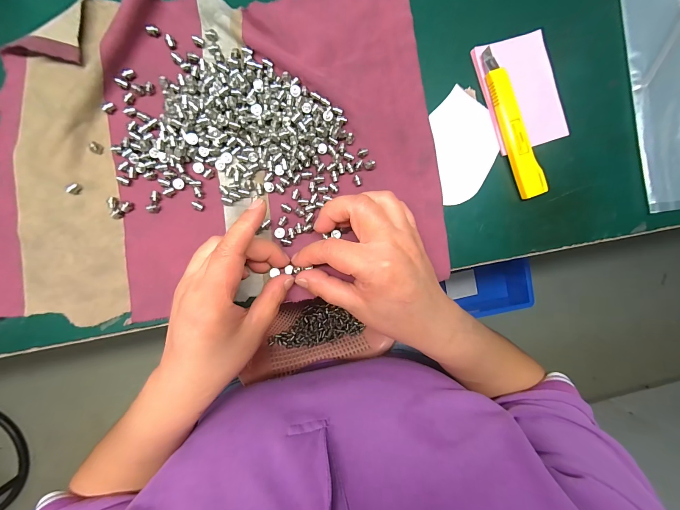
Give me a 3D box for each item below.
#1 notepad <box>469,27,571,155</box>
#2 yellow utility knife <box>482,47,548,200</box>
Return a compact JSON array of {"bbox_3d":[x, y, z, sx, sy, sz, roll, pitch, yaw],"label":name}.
[{"bbox_3d":[0.159,-0.144,0.265,0.064,0.012,0.095,-18,94,-4],"label":"notepad"},{"bbox_3d":[0.149,-0.112,0.256,0.020,0.013,0.129,-20,94,-4],"label":"yellow utility knife"}]

